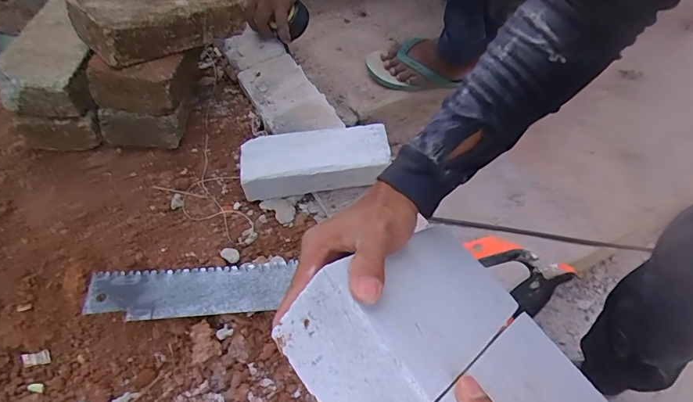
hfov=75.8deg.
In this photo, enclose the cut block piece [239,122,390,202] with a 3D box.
[{"bbox_3d":[-0.042,-0.049,0.610,0.192,0.066,0.073,-4,54,-5],"label":"cut block piece"}]

